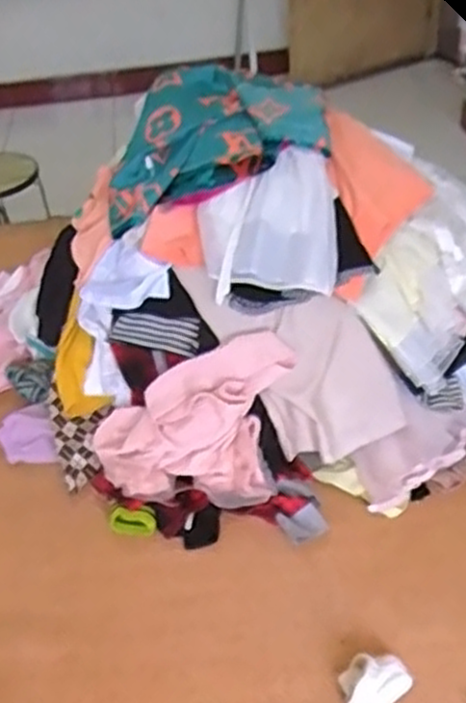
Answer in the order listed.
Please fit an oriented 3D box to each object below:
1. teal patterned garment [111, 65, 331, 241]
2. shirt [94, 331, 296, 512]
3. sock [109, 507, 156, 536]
[{"bbox_3d":[-0.036,-0.374,1.282,0.381,0.147,0.256,-10,38,-4],"label":"teal patterned garment"},{"bbox_3d":[-0.060,0.121,1.141,0.313,0.186,0.190,-6,38,1],"label":"shirt"},{"bbox_3d":[-0.151,0.257,1.121,0.068,0.027,0.038,3,39,12],"label":"sock"}]

